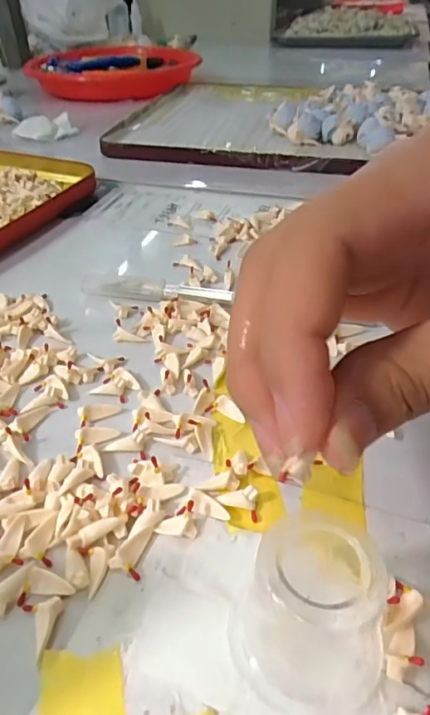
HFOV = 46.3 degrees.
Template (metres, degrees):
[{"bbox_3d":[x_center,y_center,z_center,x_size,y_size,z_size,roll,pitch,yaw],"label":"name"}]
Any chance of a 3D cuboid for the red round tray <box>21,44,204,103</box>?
[{"bbox_3d":[-0.135,-0.385,0.664,0.208,0.027,0.219,-11,40,-11],"label":"red round tray"}]

